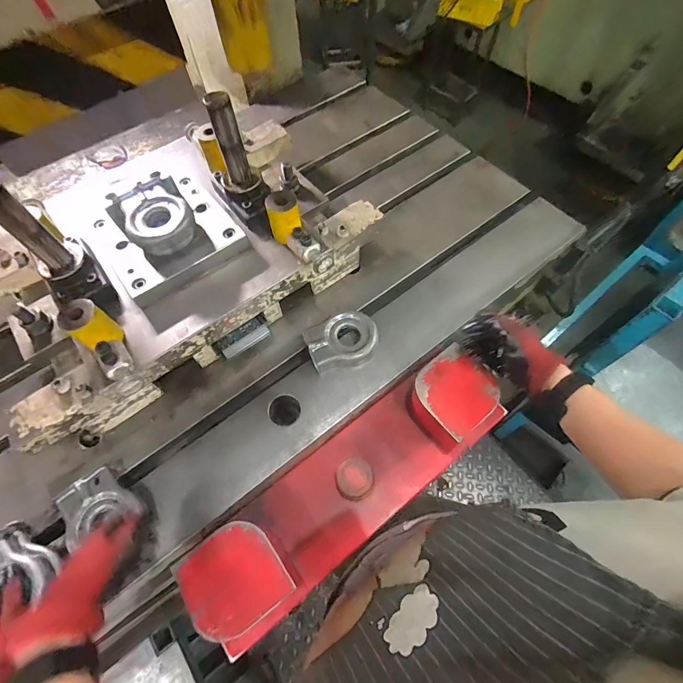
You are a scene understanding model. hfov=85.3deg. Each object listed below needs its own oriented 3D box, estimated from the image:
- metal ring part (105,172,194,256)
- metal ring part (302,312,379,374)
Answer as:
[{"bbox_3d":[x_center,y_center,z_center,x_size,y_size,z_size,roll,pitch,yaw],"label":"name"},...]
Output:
[{"bbox_3d":[-0.305,-0.205,0.606,0.104,0.045,0.130,-32,65,-14],"label":"metal ring part"},{"bbox_3d":[0.003,-0.002,0.631,0.123,0.045,0.089,-19,62,-8],"label":"metal ring part"}]

